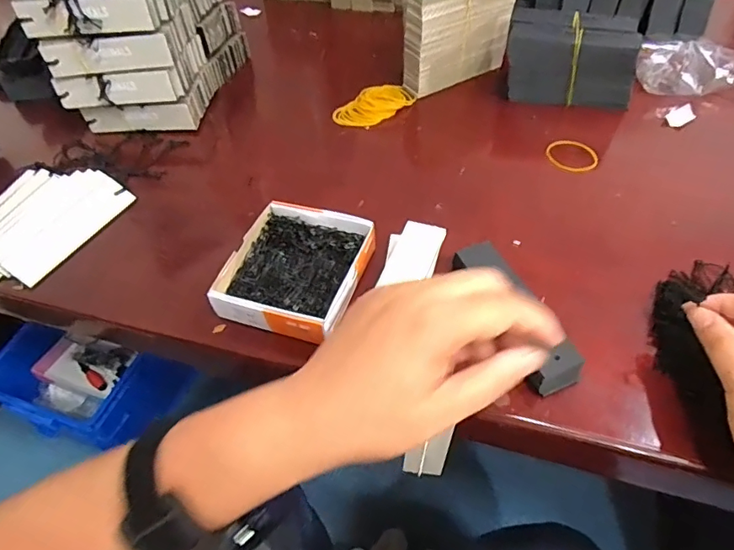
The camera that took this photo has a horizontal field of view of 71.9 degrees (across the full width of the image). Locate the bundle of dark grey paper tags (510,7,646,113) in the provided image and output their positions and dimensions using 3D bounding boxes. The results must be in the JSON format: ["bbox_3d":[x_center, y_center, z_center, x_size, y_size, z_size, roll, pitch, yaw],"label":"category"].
[{"bbox_3d":[0.219,-0.233,0.545,0.131,0.078,0.053,8,51,12],"label":"bundle of dark grey paper tags"}]

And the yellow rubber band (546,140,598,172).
[{"bbox_3d":[0.206,-0.121,0.512,0.042,0.004,0.052,-28,55,-9],"label":"yellow rubber band"}]

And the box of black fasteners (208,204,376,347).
[{"bbox_3d":[-0.056,-0.005,0.409,0.102,0.030,0.114,13,52,15],"label":"box of black fasteners"}]

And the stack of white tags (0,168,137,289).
[{"bbox_3d":[-0.320,-0.052,0.484,0.121,0.018,0.143,17,54,18],"label":"stack of white tags"}]

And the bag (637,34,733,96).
[{"bbox_3d":[0.365,-0.231,0.566,0.110,0.038,0.059,5,51,9],"label":"bag"}]

